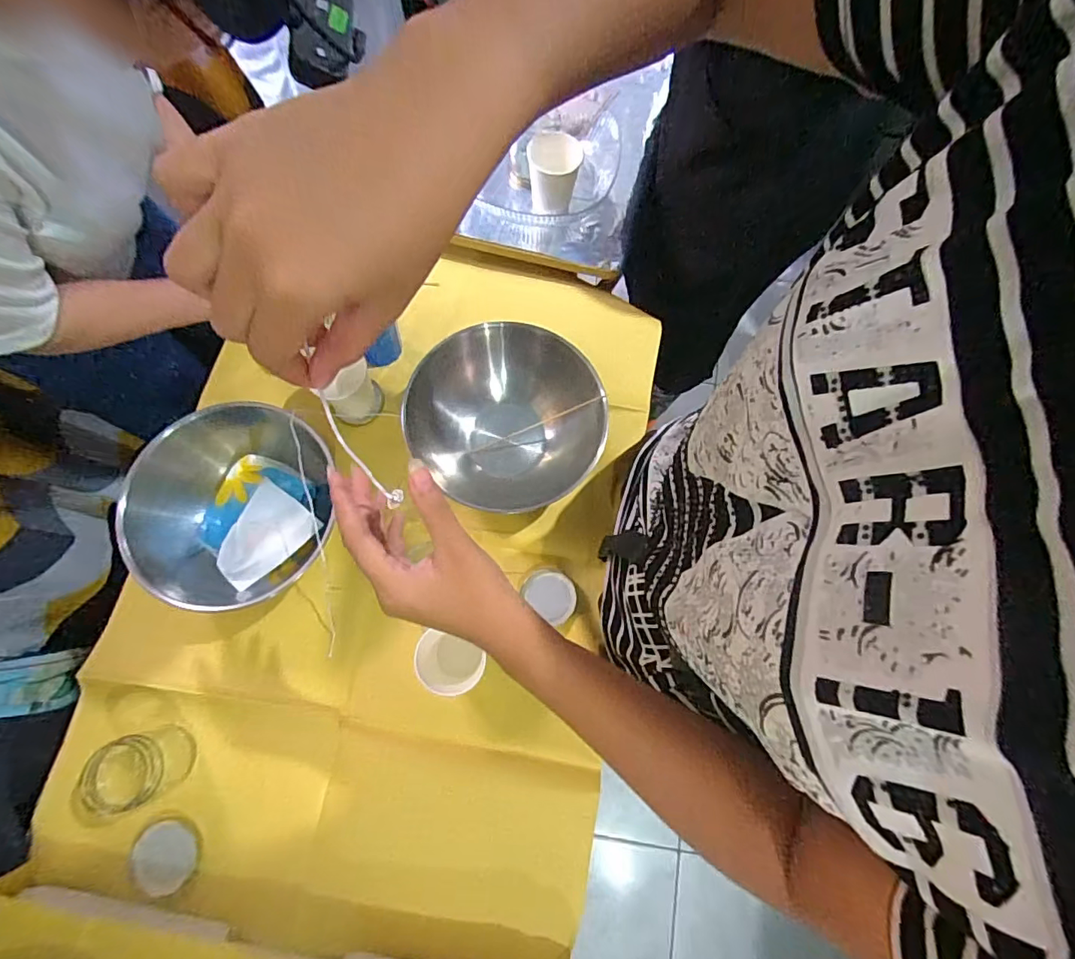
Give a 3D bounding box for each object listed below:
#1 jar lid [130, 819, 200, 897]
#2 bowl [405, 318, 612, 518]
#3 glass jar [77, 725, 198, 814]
[{"bbox_3d":[-0.403,0.409,0.544,0.069,0.009,0.061,39,76,9],"label":"jar lid"},{"bbox_3d":[-0.033,-0.075,0.647,0.222,0.099,0.222,1,74,-2],"label":"bowl"},{"bbox_3d":[-0.423,0.308,0.536,0.067,0.070,0.067,1,74,-2],"label":"glass jar"}]

